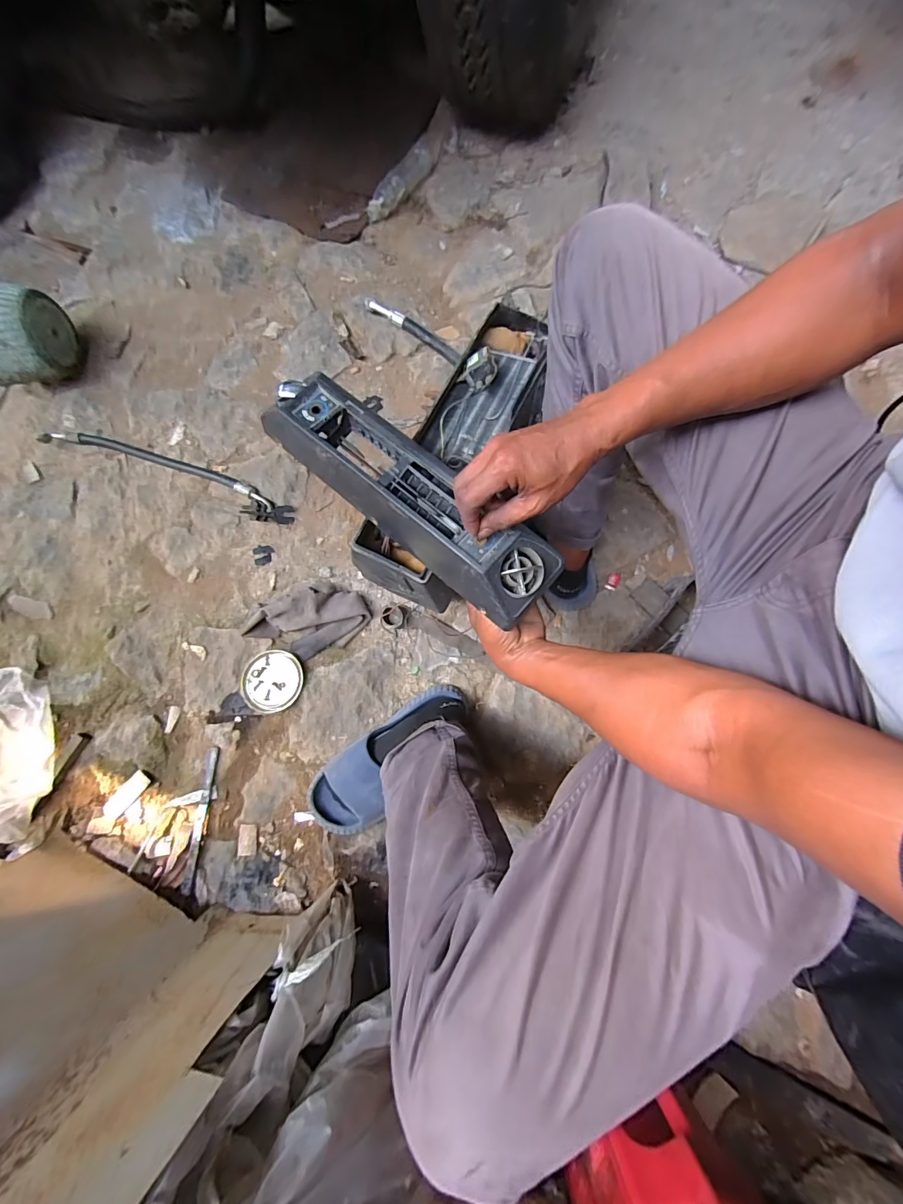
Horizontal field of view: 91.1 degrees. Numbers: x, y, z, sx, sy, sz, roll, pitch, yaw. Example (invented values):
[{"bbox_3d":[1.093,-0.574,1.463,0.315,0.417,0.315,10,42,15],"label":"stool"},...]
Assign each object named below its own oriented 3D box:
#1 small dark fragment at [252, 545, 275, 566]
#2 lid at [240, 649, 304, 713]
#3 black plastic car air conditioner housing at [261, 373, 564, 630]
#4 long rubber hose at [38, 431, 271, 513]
[{"bbox_3d":[-0.362,-0.090,0.851,0.041,0.004,0.041,-2,77,0],"label":"small dark fragment"},{"bbox_3d":[-0.316,0.138,0.778,0.107,0.020,0.103,0,77,1],"label":"lid"},{"bbox_3d":[-0.048,-0.123,0.485,0.361,0.059,0.092,40,80,11],"label":"black plastic car air conditioner housing"},{"bbox_3d":[-0.584,-0.275,0.883,0.498,0.031,0.053,16,78,5],"label":"long rubber hose"}]

